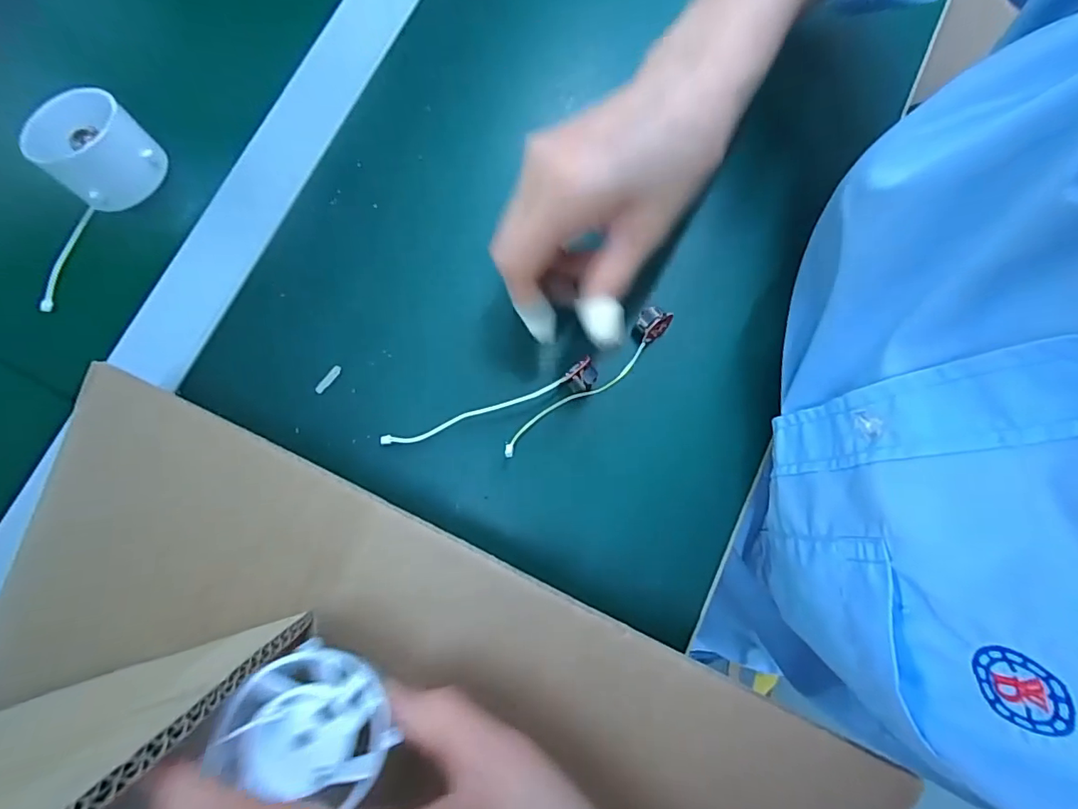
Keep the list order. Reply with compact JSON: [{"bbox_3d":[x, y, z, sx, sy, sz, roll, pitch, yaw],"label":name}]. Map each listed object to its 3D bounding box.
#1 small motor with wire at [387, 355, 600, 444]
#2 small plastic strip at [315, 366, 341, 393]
[{"bbox_3d":[-0.025,0.003,0.266,0.114,0.012,0.017,-21,82,-5],"label":"small motor with wire"},{"bbox_3d":[-0.111,-0.013,0.276,0.005,0.004,0.017,38,78,-1],"label":"small plastic strip"}]

